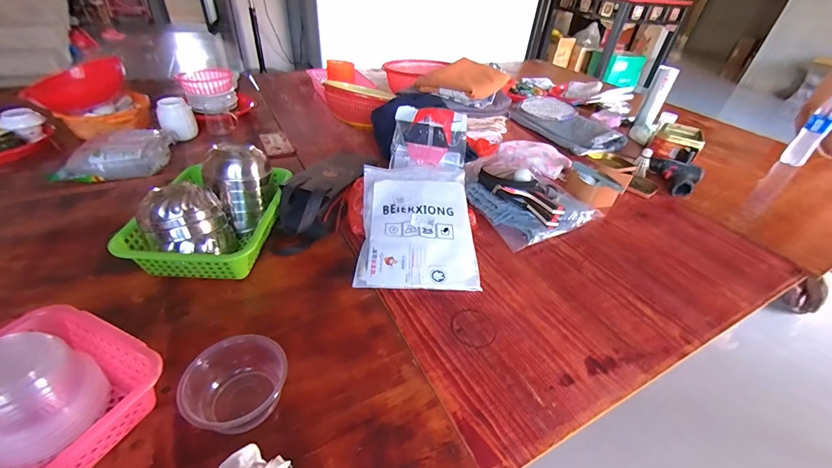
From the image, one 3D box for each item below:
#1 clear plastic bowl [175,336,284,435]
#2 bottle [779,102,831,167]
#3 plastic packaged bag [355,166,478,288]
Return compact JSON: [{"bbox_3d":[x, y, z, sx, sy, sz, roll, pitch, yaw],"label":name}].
[{"bbox_3d":[-0.226,0.184,0.439,0.112,0.059,0.119,4,37,-3],"label":"clear plastic bowl"},{"bbox_3d":[1.328,-0.339,1.178,0.066,0.217,0.067,-27,49,-34],"label":"bottle"},{"bbox_3d":[0.002,-0.027,0.718,0.220,0.018,0.307,1,52,-4],"label":"plastic packaged bag"}]

